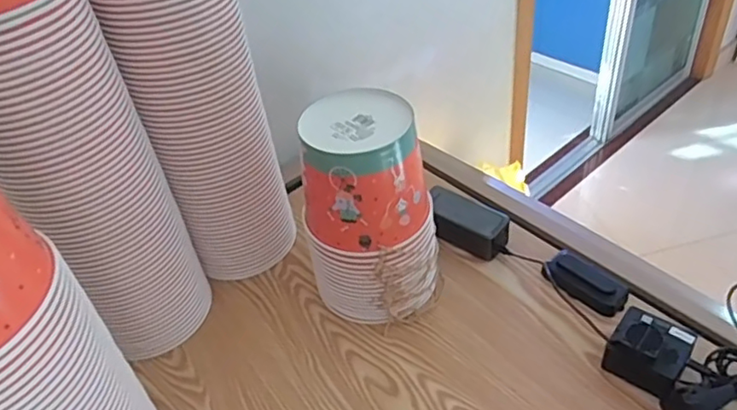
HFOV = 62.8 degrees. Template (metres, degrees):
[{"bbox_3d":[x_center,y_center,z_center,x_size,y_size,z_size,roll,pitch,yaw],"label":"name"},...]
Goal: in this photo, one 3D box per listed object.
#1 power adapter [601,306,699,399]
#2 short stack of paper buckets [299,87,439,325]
[{"bbox_3d":[0.314,0.163,0.677,0.075,0.064,0.070,27,52,34],"label":"power adapter"},{"bbox_3d":[0.006,0.011,0.741,0.142,0.263,0.138,4,42,14],"label":"short stack of paper buckets"}]

